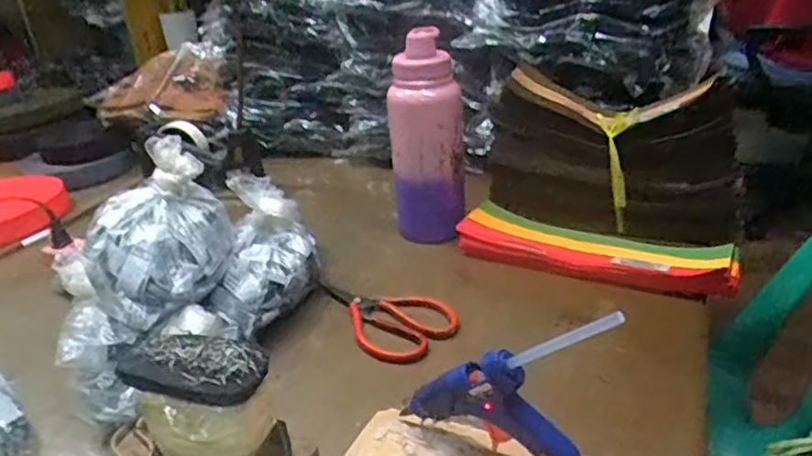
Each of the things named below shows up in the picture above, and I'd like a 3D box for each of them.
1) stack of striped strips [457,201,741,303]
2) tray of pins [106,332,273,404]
[{"bbox_3d":[0.209,0.024,0.724,0.300,0.031,0.086,12,31,31],"label":"stack of striped strips"},{"bbox_3d":[-0.150,0.092,0.428,0.111,0.016,0.046,3,27,16],"label":"tray of pins"}]

